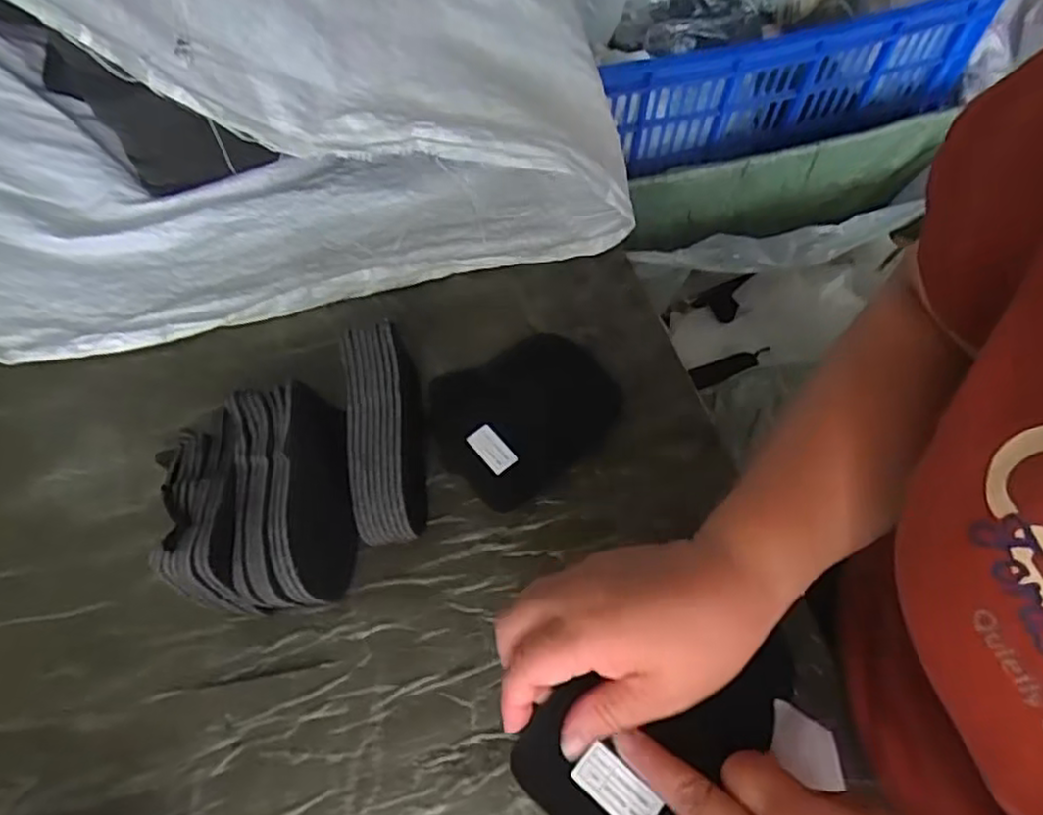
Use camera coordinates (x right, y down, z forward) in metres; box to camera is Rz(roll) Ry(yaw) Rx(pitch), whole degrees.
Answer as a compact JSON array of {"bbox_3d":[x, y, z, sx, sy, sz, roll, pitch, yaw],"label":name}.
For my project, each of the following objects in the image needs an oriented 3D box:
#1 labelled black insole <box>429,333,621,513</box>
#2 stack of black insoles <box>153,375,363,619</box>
[{"bbox_3d":[0.001,-0.003,0.555,0.153,0.015,0.124,-39,65,-22],"label":"labelled black insole"},{"bbox_3d":[-0.173,0.068,0.470,0.106,0.098,0.139,-8,58,-5],"label":"stack of black insoles"}]

